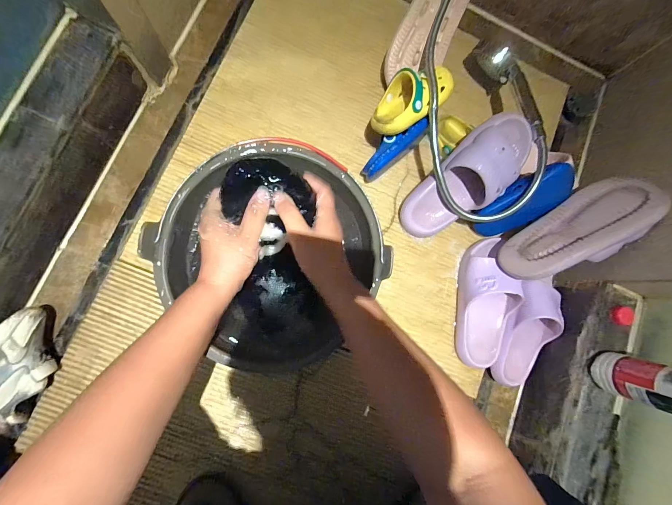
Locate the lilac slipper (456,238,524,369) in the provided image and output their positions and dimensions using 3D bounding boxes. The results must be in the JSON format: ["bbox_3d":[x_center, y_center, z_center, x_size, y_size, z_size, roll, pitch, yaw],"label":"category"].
[{"bbox_3d":[0.284,0.090,0.542,0.091,0.074,0.235,6,83,-6],"label":"lilac slipper"}]

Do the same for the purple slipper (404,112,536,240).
[{"bbox_3d":[0.236,-0.130,0.518,0.273,0.068,0.111,-42,90,13],"label":"purple slipper"}]

